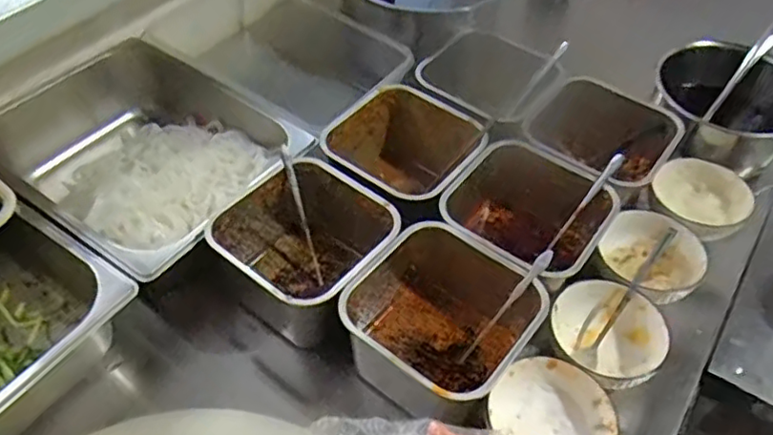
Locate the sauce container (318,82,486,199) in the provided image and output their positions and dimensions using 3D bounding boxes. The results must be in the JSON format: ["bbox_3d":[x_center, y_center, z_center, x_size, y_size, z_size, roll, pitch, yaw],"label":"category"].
[{"bbox_3d":[0.010,-0.071,0.770,0.175,0.102,0.162,32,55,23],"label":"sauce container"}]

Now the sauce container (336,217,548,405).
[{"bbox_3d":[0.048,0.103,0.615,0.161,0.098,0.159,30,54,21],"label":"sauce container"}]

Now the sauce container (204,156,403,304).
[{"bbox_3d":[-0.082,0.038,0.668,0.159,0.109,0.157,33,56,24],"label":"sauce container"}]

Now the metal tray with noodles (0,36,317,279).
[{"bbox_3d":[-0.292,-0.067,0.757,0.332,0.090,0.268,27,53,20],"label":"metal tray with noodles"}]

